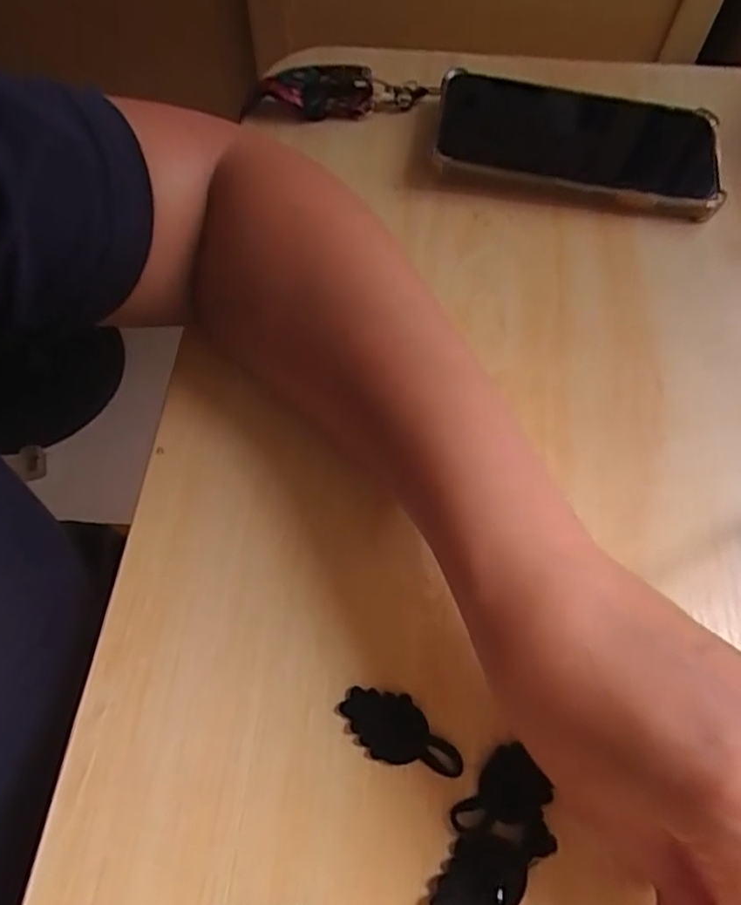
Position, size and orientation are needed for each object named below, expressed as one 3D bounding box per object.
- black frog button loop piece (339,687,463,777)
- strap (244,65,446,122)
[{"bbox_3d":[0.011,0.098,0.220,0.043,0.004,0.022,10,63,5],"label":"black frog button loop piece"},{"bbox_3d":[-0.018,-0.219,0.378,0.115,0.021,0.031,-6,63,-3],"label":"strap"}]

